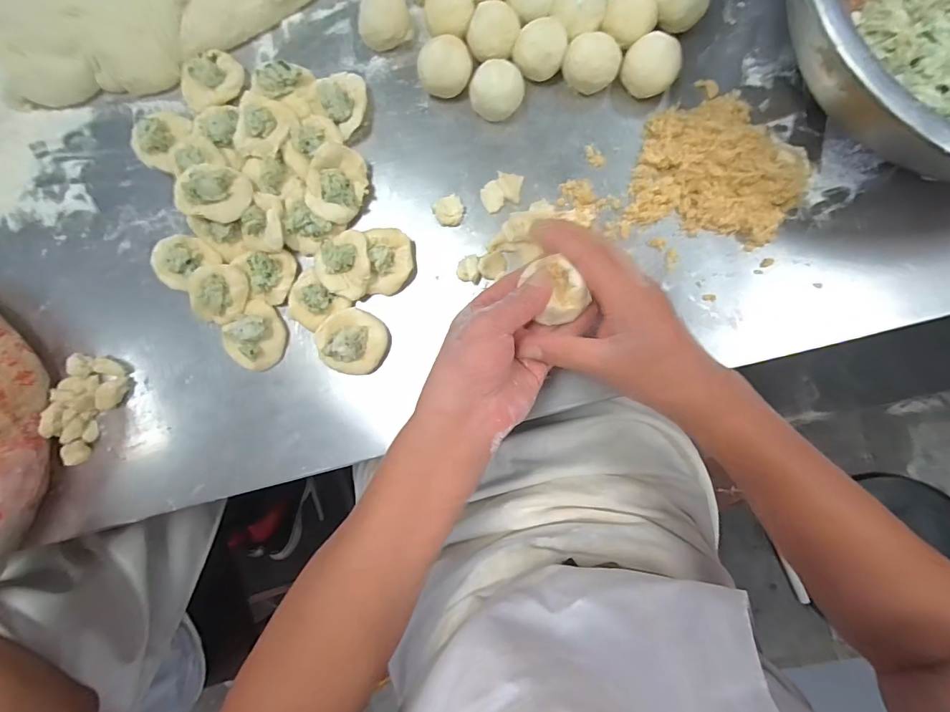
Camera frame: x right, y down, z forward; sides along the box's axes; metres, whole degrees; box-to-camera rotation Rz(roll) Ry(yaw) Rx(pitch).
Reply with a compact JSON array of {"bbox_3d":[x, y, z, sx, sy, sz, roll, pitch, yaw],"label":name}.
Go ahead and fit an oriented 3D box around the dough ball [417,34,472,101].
[{"bbox_3d":[-0.025,-0.252,0.390,0.046,0.036,0.049,-10,89,4],"label":"dough ball"}]

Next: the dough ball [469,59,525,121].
[{"bbox_3d":[0.019,-0.230,0.378,0.045,0.032,0.039,8,91,4],"label":"dough ball"}]

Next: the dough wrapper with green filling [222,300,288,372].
[{"bbox_3d":[-0.201,-0.018,0.398,0.046,0.031,0.059,-16,89,4],"label":"dough wrapper with green filling"}]

